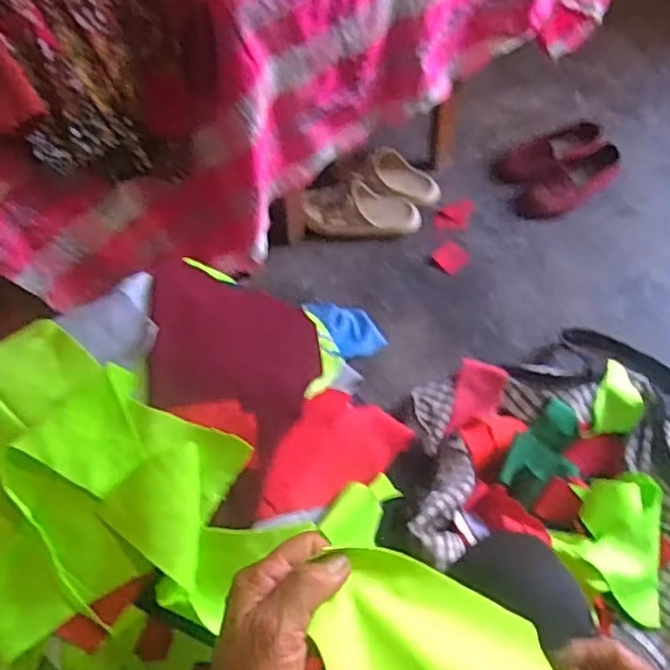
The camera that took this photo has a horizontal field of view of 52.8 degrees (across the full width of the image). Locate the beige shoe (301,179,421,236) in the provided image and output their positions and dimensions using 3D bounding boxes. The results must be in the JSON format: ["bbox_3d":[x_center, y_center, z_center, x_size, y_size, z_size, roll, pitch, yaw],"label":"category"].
[{"bbox_3d":[0.049,-0.231,1.230,0.210,0.068,0.086,-4,56,-3],"label":"beige shoe"}]

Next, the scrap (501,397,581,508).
[{"bbox_3d":[0.291,0.166,0.931,0.142,0.032,0.085,-38,63,-22],"label":"scrap"}]

